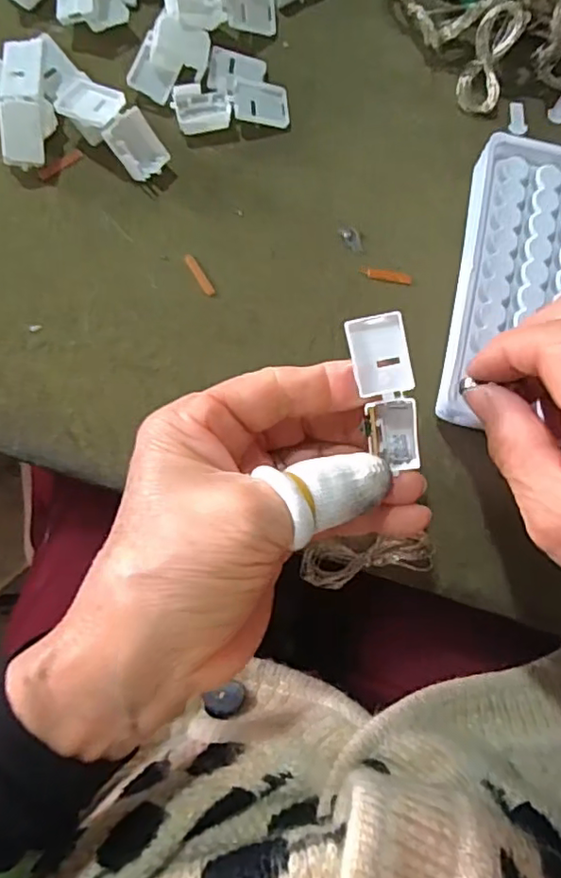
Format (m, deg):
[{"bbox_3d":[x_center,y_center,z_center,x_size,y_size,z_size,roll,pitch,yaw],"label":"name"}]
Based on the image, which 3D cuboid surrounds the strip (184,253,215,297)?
[{"bbox_3d":[-0.037,-0.076,0.276,0.005,0.004,0.022,-32,89,-7],"label":"strip"}]

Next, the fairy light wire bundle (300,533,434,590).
[{"bbox_3d":[0.036,0.050,0.244,0.054,0.005,0.018,-7,55,0],"label":"fairy light wire bundle"}]

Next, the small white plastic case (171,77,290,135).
[{"bbox_3d":[-0.023,-0.159,0.285,0.054,0.008,0.021,-9,85,-8],"label":"small white plastic case"}]

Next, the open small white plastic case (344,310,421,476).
[{"bbox_3d":[0.037,-0.016,0.211,0.019,0.013,0.054,-17,108,-7],"label":"open small white plastic case"}]

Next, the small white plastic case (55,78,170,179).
[{"bbox_3d":[-0.076,-0.141,0.271,0.052,0.020,0.021,39,81,-1],"label":"small white plastic case"}]

